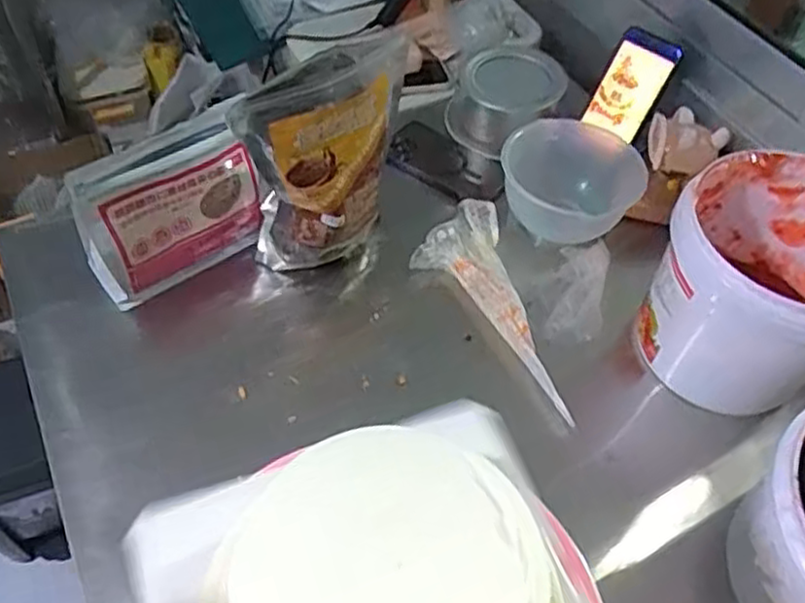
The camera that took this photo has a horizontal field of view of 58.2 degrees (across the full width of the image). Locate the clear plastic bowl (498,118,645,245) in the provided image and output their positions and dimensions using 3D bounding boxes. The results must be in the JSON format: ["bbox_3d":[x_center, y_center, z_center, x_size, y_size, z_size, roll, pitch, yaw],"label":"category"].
[{"bbox_3d":[0.201,-0.148,0.844,0.157,0.081,0.139,30,56,18],"label":"clear plastic bowl"}]

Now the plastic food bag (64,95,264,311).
[{"bbox_3d":[-0.235,-0.093,0.733,0.181,0.164,0.057,-24,58,-21],"label":"plastic food bag"}]

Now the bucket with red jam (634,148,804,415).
[{"bbox_3d":[0.350,-0.012,0.718,0.197,0.191,0.173,27,55,16],"label":"bucket with red jam"}]

